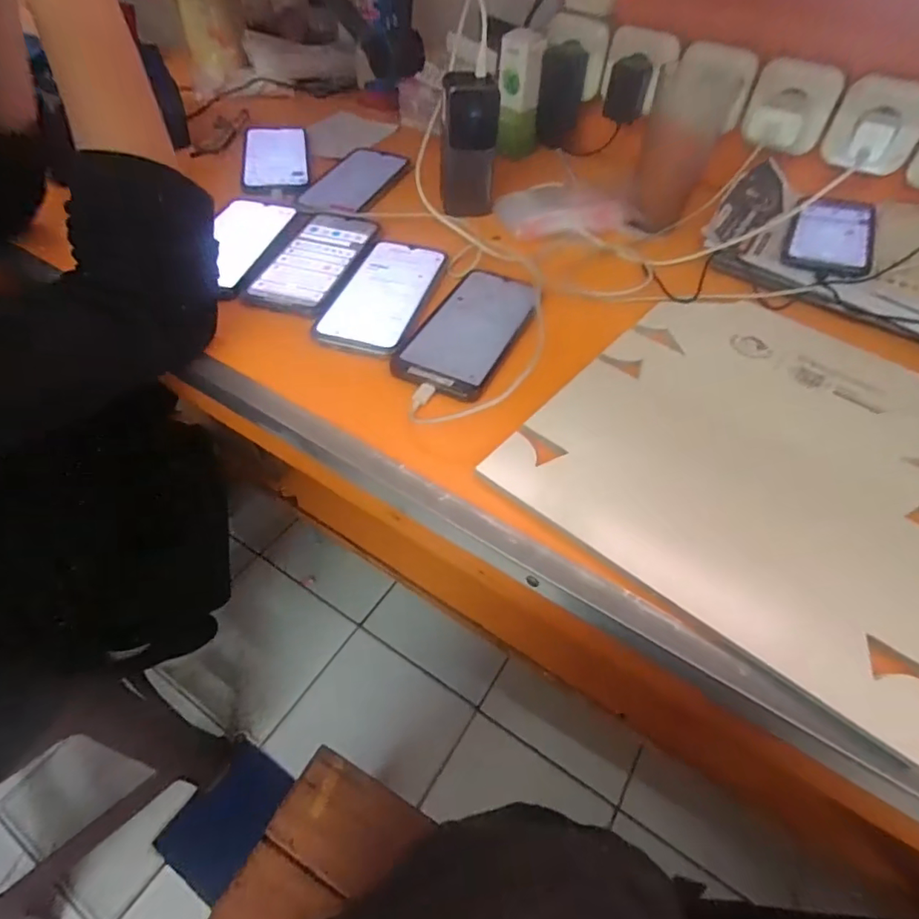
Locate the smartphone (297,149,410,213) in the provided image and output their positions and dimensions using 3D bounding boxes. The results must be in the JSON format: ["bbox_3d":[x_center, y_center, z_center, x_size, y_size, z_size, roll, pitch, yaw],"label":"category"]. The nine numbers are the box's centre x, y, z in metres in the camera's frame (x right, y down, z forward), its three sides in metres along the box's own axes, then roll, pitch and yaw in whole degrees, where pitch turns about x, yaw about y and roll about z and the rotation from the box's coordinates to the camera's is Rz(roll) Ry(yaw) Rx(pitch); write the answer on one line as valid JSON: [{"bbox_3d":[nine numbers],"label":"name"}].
[{"bbox_3d":[-0.127,-0.344,0.661,0.091,0.008,0.171,16,52,9],"label":"smartphone"}]

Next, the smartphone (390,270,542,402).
[{"bbox_3d":[0.012,-0.121,0.480,0.085,0.007,0.175,21,53,13],"label":"smartphone"}]

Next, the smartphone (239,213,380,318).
[{"bbox_3d":[-0.145,-0.201,0.542,0.085,0.005,0.181,10,51,5],"label":"smartphone"}]

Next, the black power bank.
[{"bbox_3d":[0.011,-0.342,0.593,0.059,0.132,0.025,-5,38,-7],"label":"black power bank"}]

